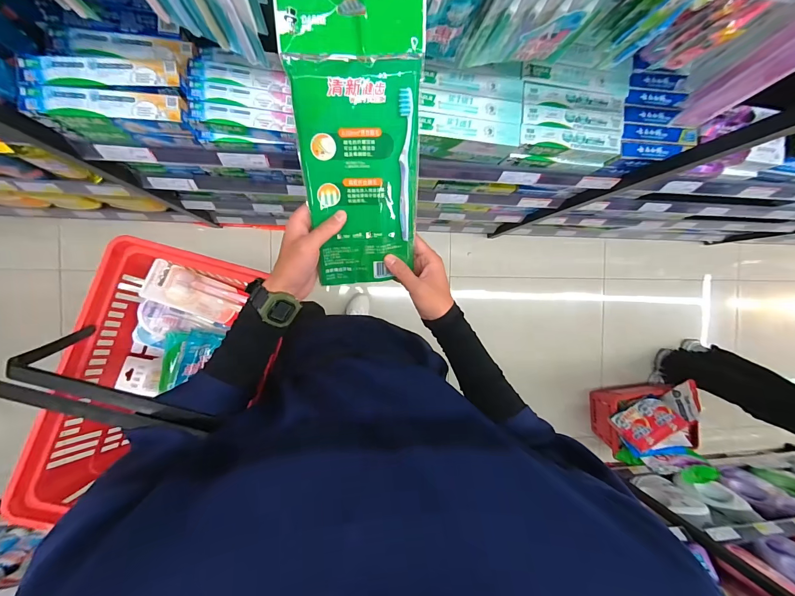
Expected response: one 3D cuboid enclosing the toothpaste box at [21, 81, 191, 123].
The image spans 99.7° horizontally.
[{"bbox_3d":[-0.475,-0.317,0.552,0.229,0.034,0.048,-1,91,-8],"label":"toothpaste box"}]

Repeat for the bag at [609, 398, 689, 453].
[{"bbox_3d":[1.025,0.503,1.370,0.237,0.035,0.152,-25,55,-7],"label":"bag"}]

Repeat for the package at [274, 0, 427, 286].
[{"bbox_3d":[-0.039,-0.146,0.370,0.128,0.018,0.282,-5,123,-8],"label":"package"}]

